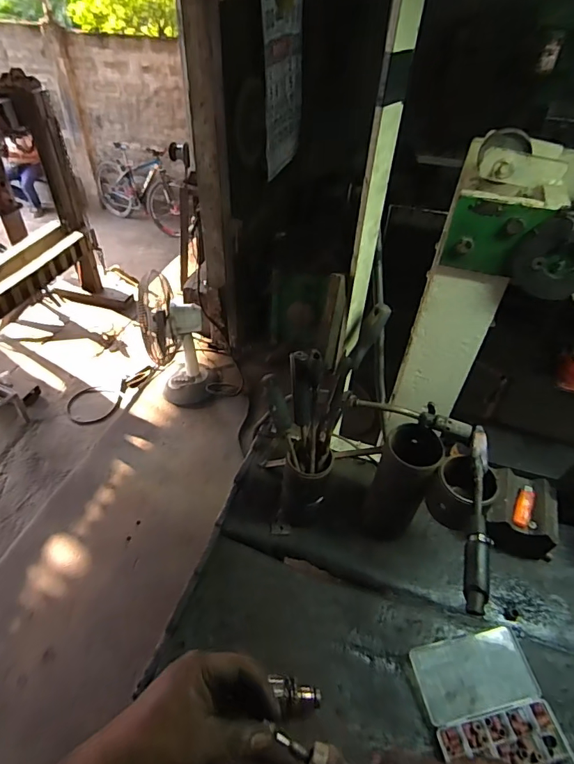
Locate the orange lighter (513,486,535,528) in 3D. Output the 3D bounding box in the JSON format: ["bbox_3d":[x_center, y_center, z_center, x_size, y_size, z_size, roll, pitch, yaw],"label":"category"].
[{"bbox_3d":[0.422,0.221,0.798,0.025,0.017,0.082,24,48,19],"label":"orange lighter"}]

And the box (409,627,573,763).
[{"bbox_3d":[0.294,0.470,0.641,0.175,0.029,0.189,-6,45,-10],"label":"box"}]

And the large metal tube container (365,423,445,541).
[{"bbox_3d":[0.195,0.179,0.777,0.087,0.214,0.095,26,48,21],"label":"large metal tube container"}]

